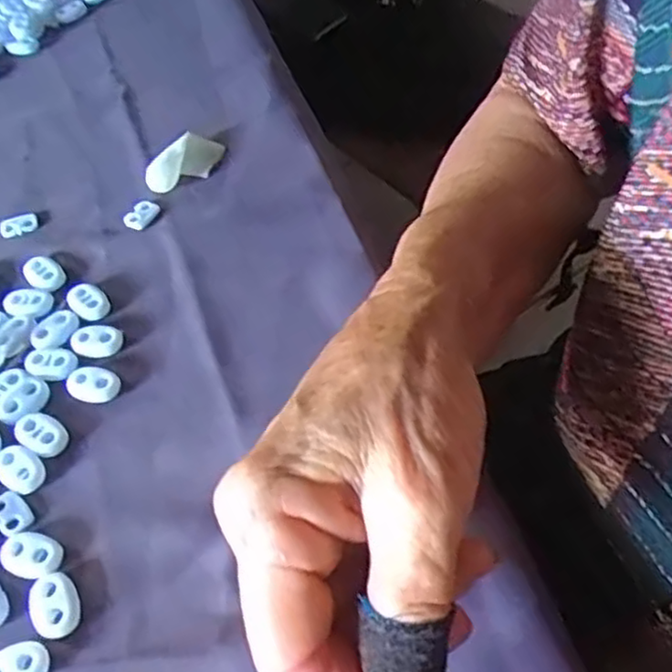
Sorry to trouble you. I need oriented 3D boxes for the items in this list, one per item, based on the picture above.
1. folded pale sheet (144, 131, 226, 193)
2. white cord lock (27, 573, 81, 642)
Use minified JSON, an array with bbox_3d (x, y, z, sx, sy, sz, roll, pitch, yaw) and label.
[{"bbox_3d":[-0.079,-0.092,0.370,0.044,0.020,0.016,-34,57,-19],"label":"folded pale sheet"},{"bbox_3d":[-0.098,0.093,0.243,0.016,0.004,0.022,-28,55,-16],"label":"white cord lock"}]

